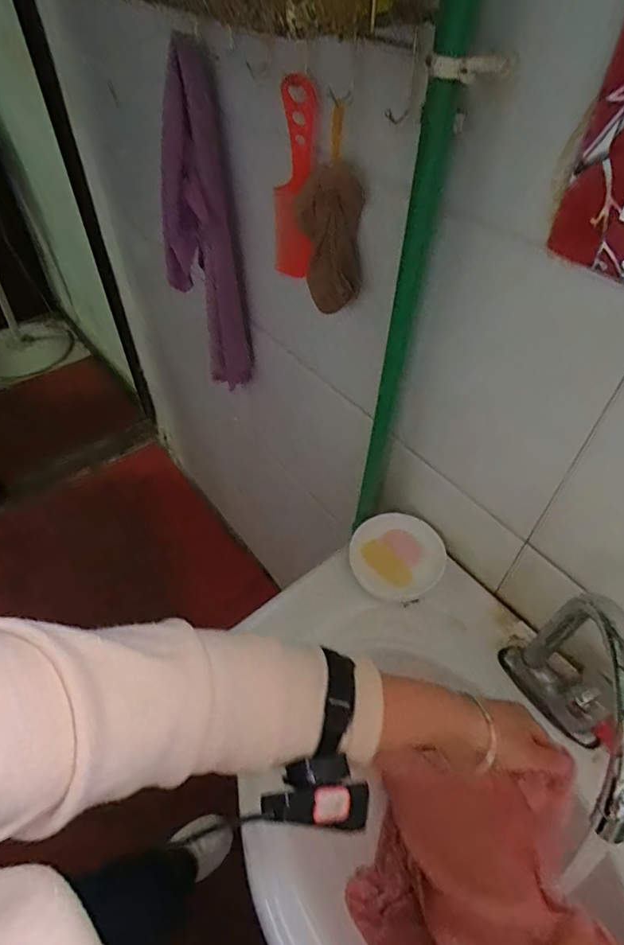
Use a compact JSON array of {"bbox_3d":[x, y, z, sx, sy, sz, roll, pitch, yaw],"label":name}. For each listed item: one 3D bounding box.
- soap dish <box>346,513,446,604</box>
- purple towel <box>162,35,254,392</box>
[{"bbox_3d":[0.116,0.113,0.688,0.120,0.030,0.118,1,49,-1],"label":"soap dish"},{"bbox_3d":[-0.168,-0.342,0.784,0.118,0.464,0.100,-10,50,-10],"label":"purple towel"}]

